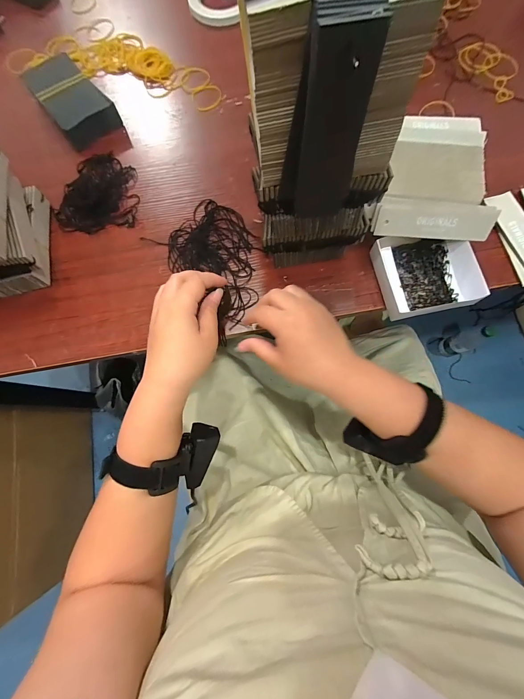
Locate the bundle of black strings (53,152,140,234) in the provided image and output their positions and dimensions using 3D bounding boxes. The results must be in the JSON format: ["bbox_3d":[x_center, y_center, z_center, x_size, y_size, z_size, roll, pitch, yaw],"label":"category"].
[{"bbox_3d":[-0.228,-0.220,0.414,0.107,0.017,0.116,-5,77,0],"label":"bundle of black strings"}]

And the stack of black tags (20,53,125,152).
[{"bbox_3d":[-0.276,-0.360,0.436,0.078,0.042,0.135,-40,79,-7],"label":"stack of black tags"}]

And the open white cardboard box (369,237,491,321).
[{"bbox_3d":[0.194,-0.093,0.363,0.106,0.032,0.098,-11,77,-1],"label":"open white cardboard box"}]

